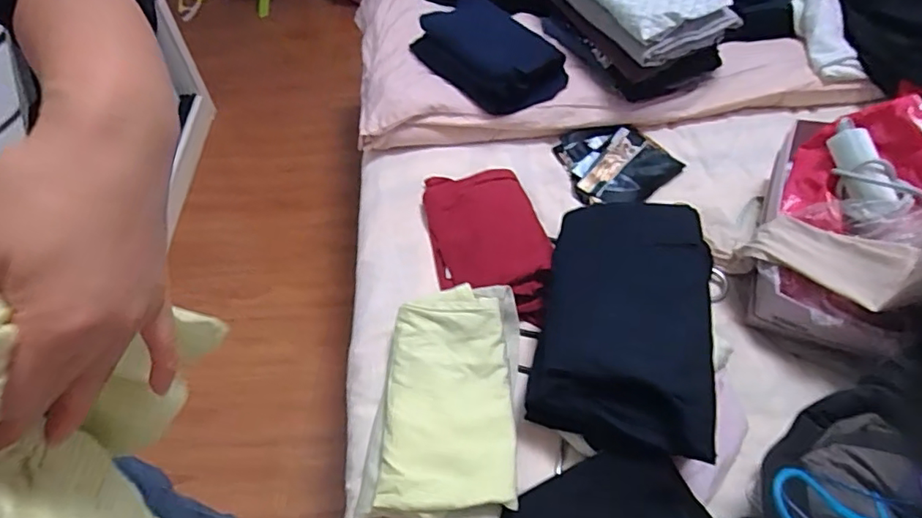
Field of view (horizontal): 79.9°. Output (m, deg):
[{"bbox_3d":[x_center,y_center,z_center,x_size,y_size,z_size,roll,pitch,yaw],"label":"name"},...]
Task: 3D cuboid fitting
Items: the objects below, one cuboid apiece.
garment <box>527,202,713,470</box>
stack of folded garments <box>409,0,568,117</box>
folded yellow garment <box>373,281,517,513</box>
[{"bbox_3d":[0.197,0.057,0.671,0.191,0.082,0.325,10,53,11],"label":"garment"},{"bbox_3d":[0.052,-0.361,0.974,0.247,0.088,0.160,37,62,27],"label":"stack of folded garments"},{"bbox_3d":[-0.015,0.151,0.645,0.142,0.025,0.260,0,52,3],"label":"folded yellow garment"}]

